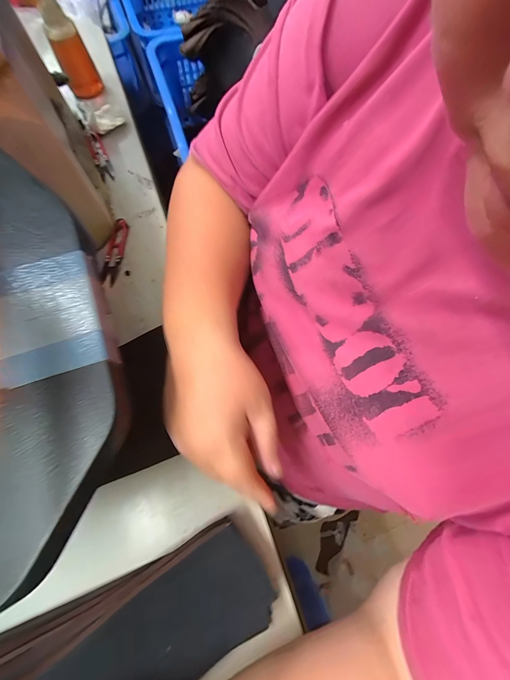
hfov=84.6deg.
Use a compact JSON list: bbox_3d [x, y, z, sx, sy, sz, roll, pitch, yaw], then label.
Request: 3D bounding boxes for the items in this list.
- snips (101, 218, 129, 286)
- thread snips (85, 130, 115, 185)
[{"bbox_3d":[-0.194,-0.123,0.392,0.024,0.014,0.096,9,73,1],"label":"snips"},{"bbox_3d":[-0.248,-0.293,0.447,0.022,0.013,0.115,-25,75,-9],"label":"thread snips"}]

